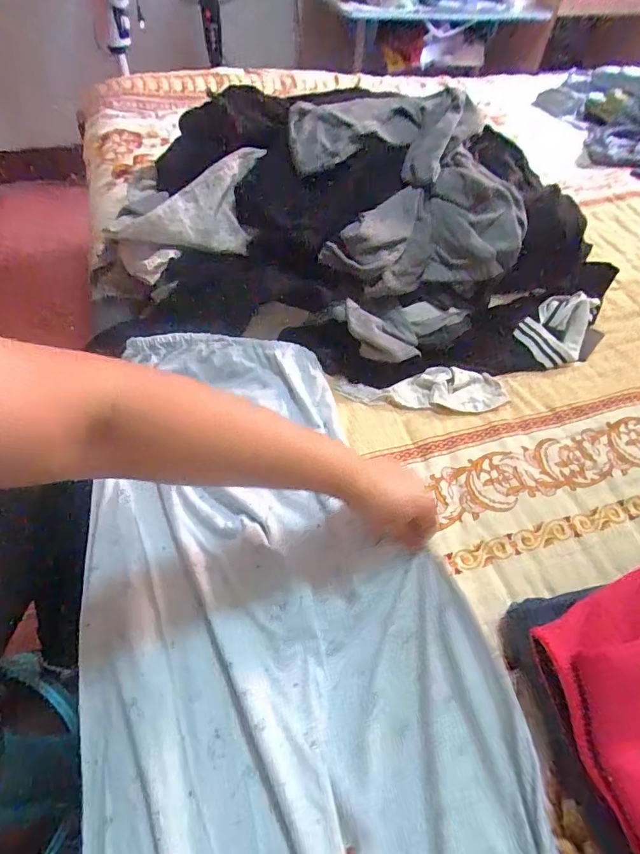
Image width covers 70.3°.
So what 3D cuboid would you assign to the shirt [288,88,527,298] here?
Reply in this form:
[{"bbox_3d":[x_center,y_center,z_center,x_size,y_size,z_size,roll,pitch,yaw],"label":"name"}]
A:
[{"bbox_3d":[0.126,-0.343,0.667,0.298,0.145,0.260,-11,54,-12],"label":"shirt"}]

